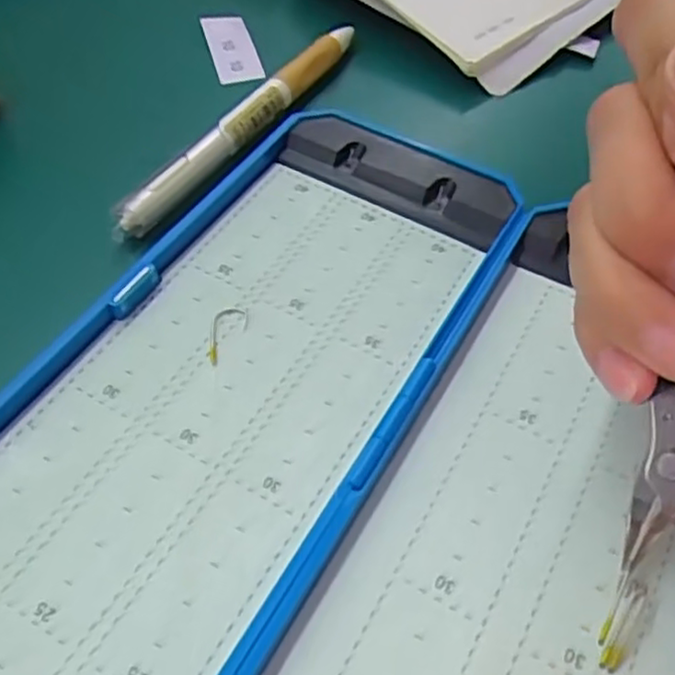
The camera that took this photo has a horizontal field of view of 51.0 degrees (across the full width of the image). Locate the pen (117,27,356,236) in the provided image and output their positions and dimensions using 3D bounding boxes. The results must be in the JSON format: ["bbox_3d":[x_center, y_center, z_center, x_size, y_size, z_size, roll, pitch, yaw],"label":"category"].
[{"bbox_3d":[-0.031,-0.080,0.255,0.009,0.009,0.132,29,57,16],"label":"pen"}]

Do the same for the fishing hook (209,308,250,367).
[{"bbox_3d":[-0.031,-0.002,0.200,0.010,0.004,0.020,5,53,-1],"label":"fishing hook"}]

